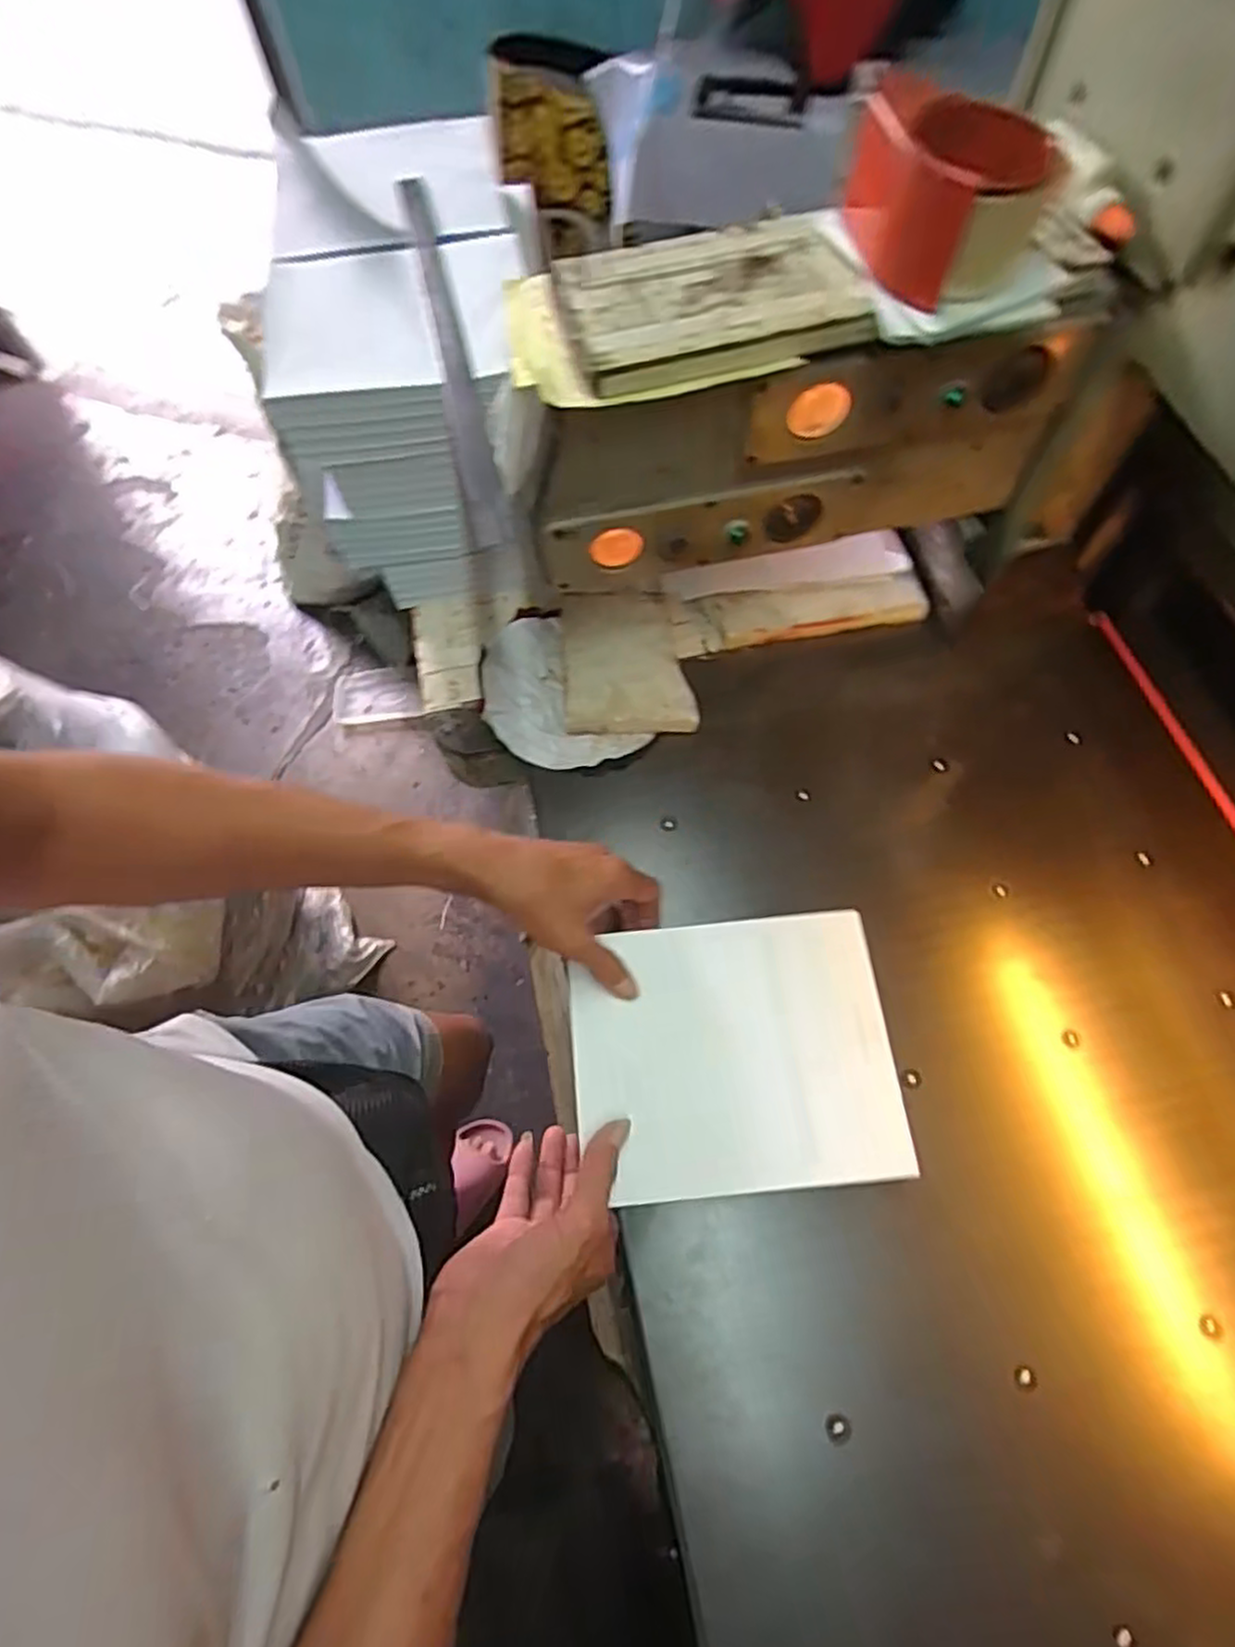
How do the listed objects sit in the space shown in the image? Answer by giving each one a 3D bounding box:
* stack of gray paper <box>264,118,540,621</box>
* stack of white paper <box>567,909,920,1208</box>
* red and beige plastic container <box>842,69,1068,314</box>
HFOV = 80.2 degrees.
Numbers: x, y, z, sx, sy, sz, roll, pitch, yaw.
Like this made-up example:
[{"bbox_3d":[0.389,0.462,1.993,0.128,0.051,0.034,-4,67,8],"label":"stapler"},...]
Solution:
[{"bbox_3d":[-0.172,-0.429,0.677,0.183,0.217,0.384,-2,64,1],"label":"stack of gray paper"},{"bbox_3d":[0.074,0.148,0.477,0.201,0.016,0.165,-6,64,0],"label":"stack of white paper"},{"bbox_3d":[0.177,-0.340,0.400,0.105,0.070,0.090,14,65,9],"label":"red and beige plastic container"}]

